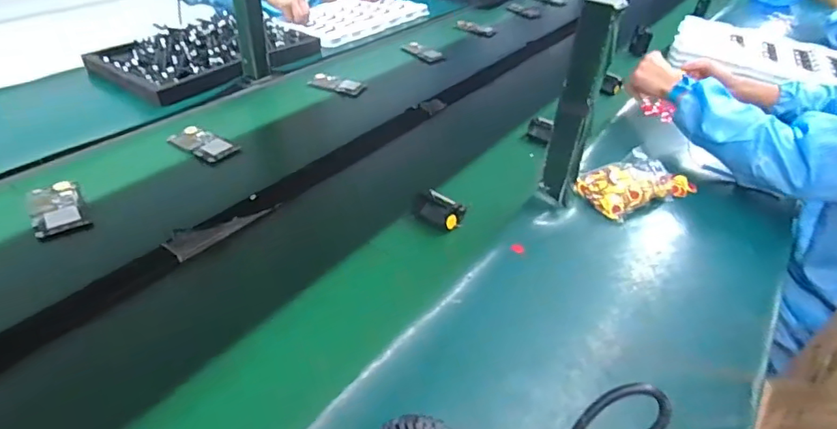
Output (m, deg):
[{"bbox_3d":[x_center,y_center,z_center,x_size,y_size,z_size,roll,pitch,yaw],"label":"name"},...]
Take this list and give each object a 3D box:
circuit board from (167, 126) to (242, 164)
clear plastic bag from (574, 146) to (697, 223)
[{"bbox_3d":[-0.381,-0.126,0.882,0.118,0.010,0.067,25,42,21],"label":"circuit board"},{"bbox_3d":[0.371,-0.053,0.853,0.214,0.049,0.099,-17,44,-27],"label":"clear plastic bag"}]

